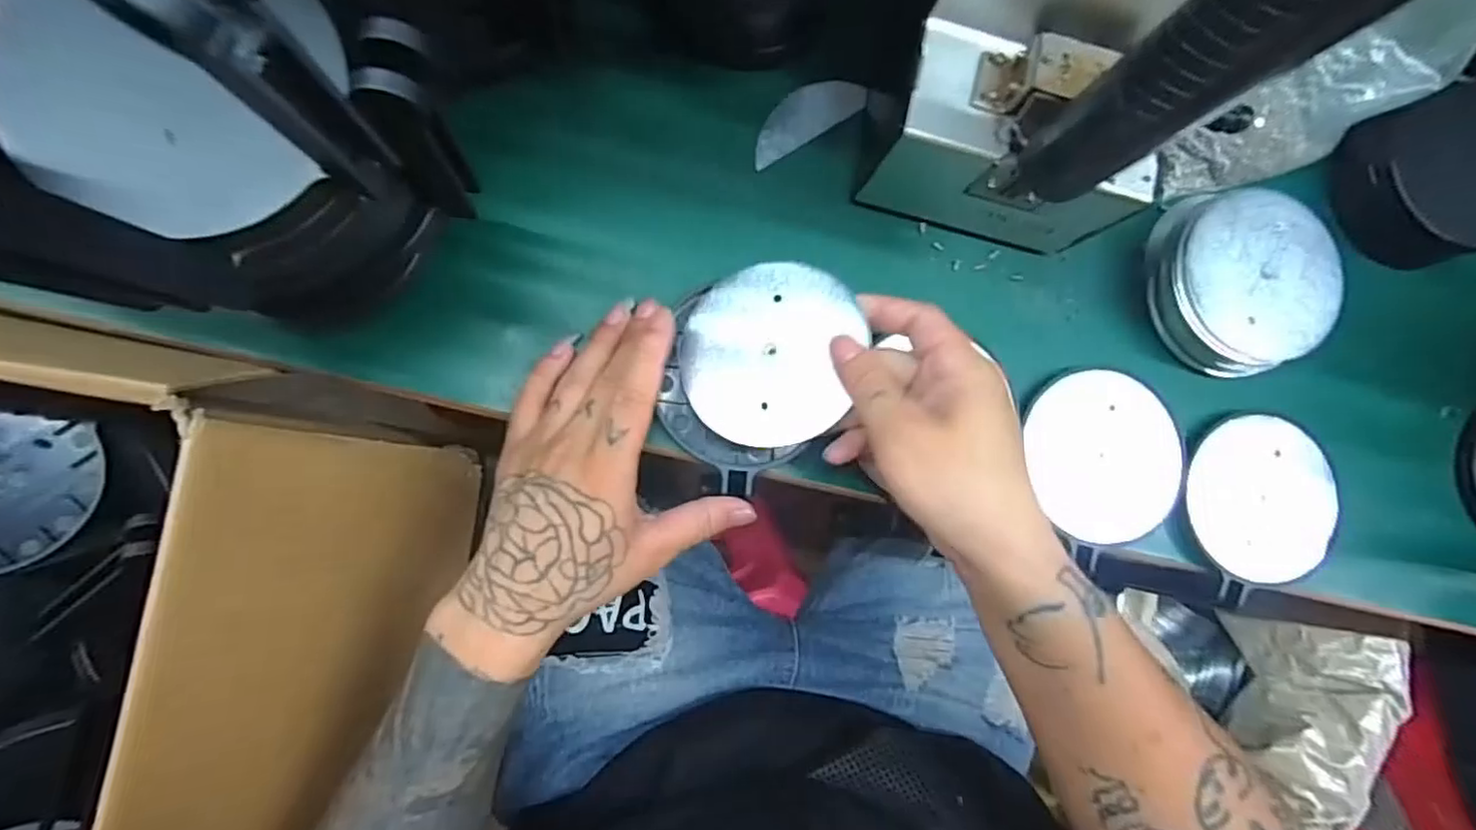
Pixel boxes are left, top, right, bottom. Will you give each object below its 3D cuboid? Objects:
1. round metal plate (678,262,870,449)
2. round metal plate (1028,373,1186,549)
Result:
[{"bbox_3d":[0.013,-0.032,0.317,0.088,0.004,0.089,-4,77,16],"label":"round metal plate"},{"bbox_3d":[0.210,0.023,0.362,0.081,0.012,0.093,9,85,-7],"label":"round metal plate"}]

